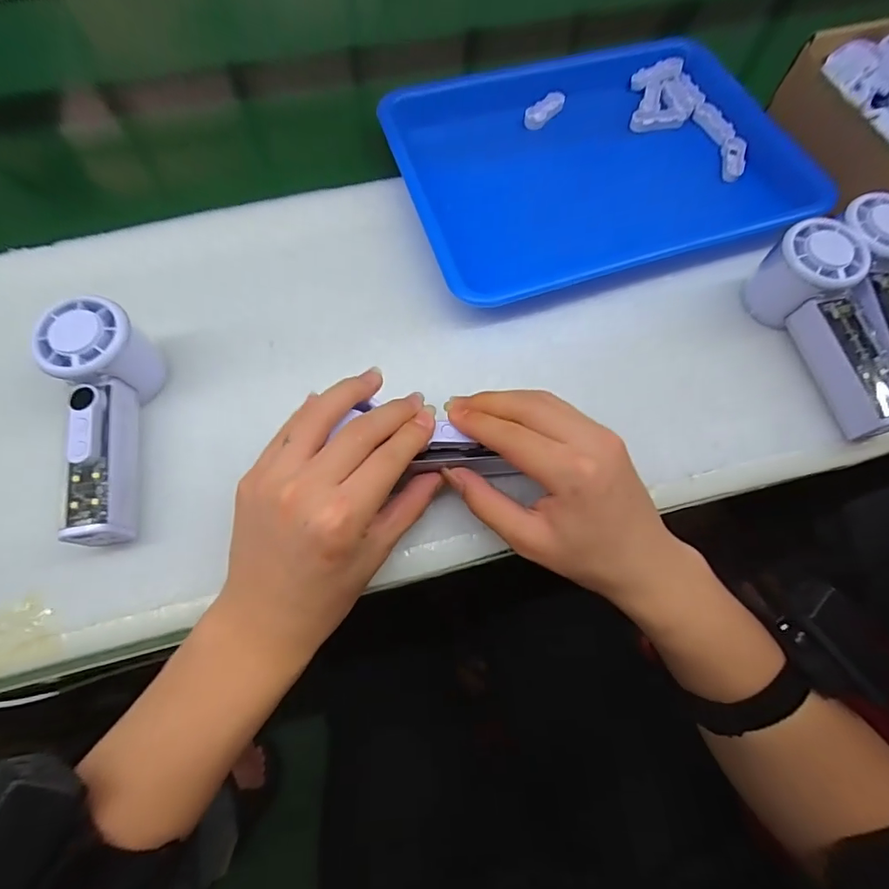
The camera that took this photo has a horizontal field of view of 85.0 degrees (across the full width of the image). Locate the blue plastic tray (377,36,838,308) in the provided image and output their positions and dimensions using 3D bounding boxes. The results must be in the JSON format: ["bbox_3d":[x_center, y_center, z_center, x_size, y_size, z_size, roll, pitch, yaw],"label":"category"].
[{"bbox_3d":[0.134,-0.260,0.434,0.343,0.026,0.258,-17,68,-7],"label":"blue plastic tray"}]

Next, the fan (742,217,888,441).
[{"bbox_3d":[0.278,-0.081,0.341,0.056,0.051,0.152,-12,68,-5],"label":"fan"}]

